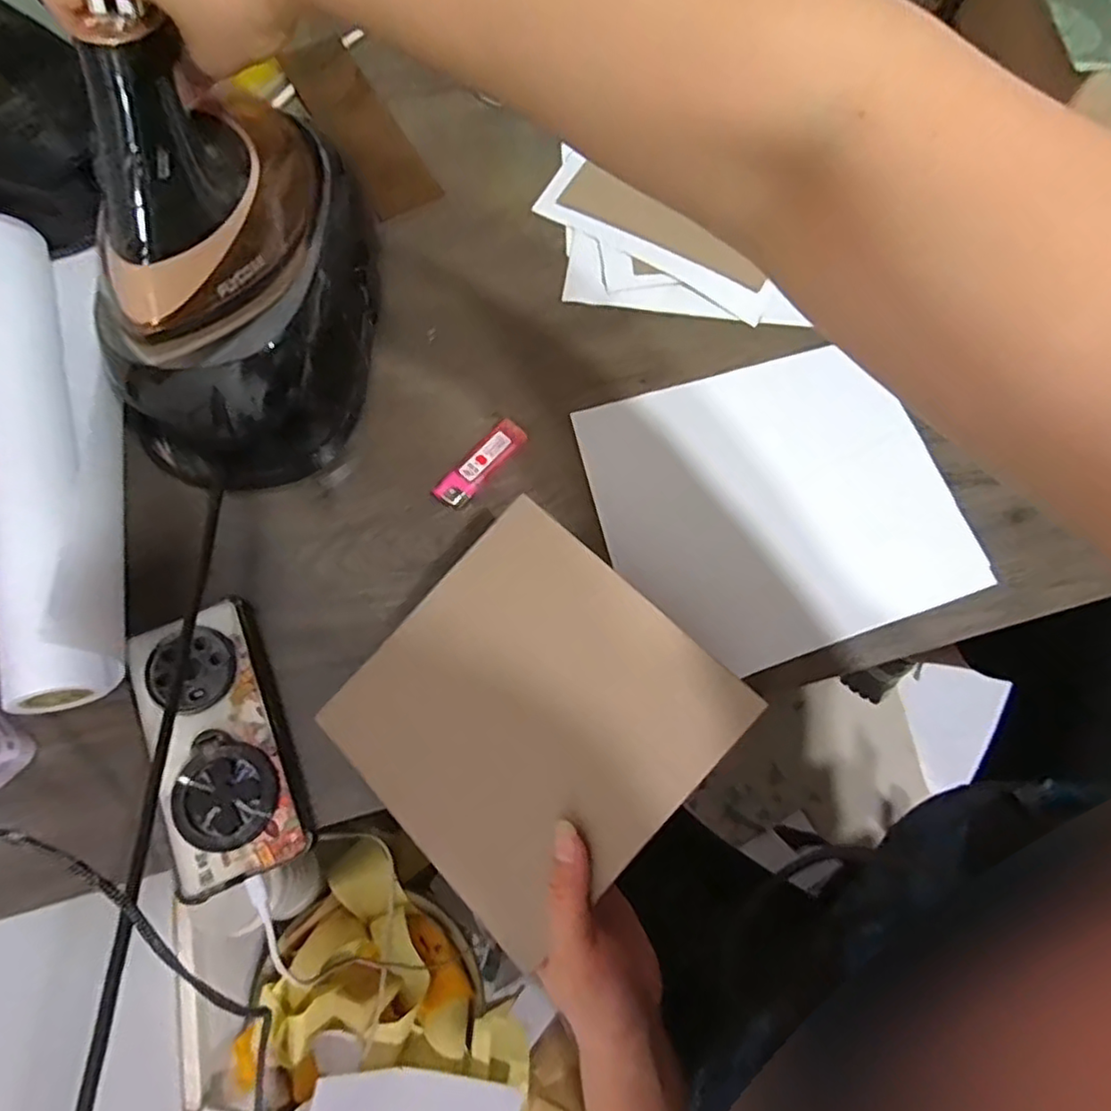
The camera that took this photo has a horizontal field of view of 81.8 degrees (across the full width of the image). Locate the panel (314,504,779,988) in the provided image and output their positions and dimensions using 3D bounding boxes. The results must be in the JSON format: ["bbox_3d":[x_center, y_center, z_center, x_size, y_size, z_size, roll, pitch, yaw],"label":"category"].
[{"bbox_3d":[-0.015,0.084,0.346,0.174,0.011,0.175,42,82,16],"label":"panel"}]

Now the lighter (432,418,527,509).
[{"bbox_3d":[-0.052,-0.066,0.452,0.023,0.010,0.077,38,75,10],"label":"lighter"}]

